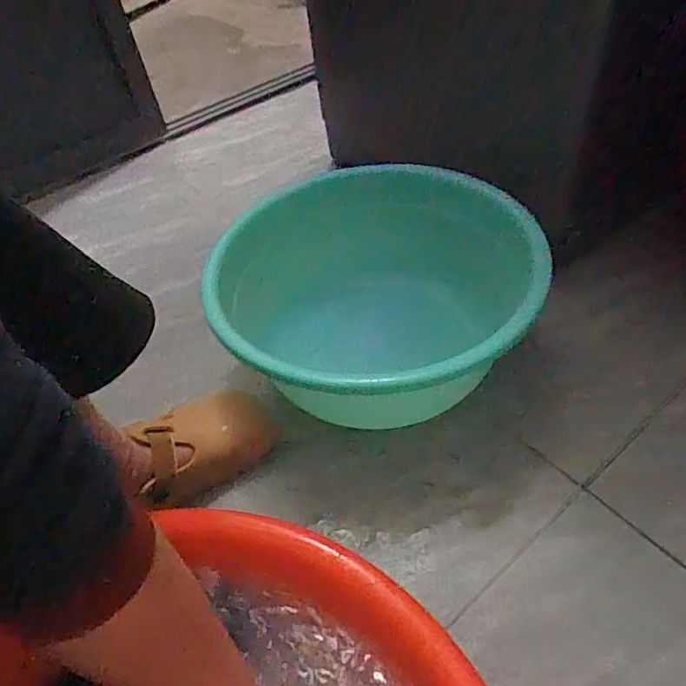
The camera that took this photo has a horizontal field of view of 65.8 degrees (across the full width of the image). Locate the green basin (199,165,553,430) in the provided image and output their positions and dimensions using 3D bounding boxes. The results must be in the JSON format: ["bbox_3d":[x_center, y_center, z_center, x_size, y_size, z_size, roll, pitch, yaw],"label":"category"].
[{"bbox_3d":[0.008,-0.054,0.634,0.362,0.160,0.344,-4,46,5],"label":"green basin"}]

